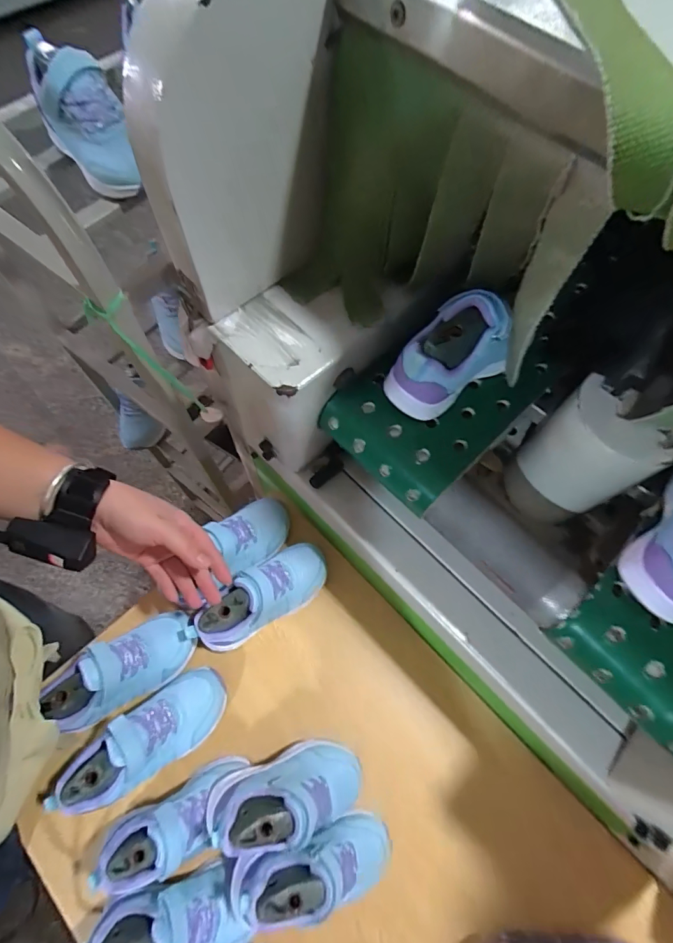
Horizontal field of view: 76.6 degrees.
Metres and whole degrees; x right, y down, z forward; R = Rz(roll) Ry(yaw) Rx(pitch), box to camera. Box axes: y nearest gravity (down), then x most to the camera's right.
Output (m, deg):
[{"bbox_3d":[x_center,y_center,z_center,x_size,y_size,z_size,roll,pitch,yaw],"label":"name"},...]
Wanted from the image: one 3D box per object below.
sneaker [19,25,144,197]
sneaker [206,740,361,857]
[{"bbox_3d":[-0.226,-0.312,0.380,0.066,0.072,0.139,-29,71,-13],"label":"sneaker"},{"bbox_3d":[-0.047,0.341,0.448,0.144,0.111,0.073,-17,68,-8],"label":"sneaker"}]

